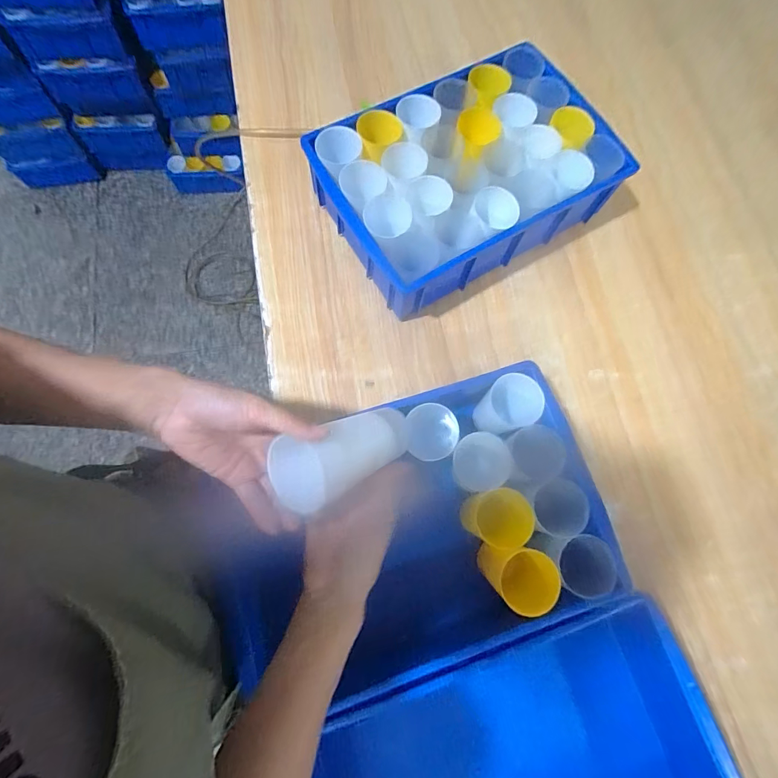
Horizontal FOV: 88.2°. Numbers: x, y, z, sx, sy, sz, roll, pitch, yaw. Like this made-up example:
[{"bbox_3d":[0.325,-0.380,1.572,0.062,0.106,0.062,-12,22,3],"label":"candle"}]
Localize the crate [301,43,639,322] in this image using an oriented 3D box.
[{"bbox_3d":[0.111,-0.311,0.606,0.389,0.113,0.263,-29,79,-9],"label":"crate"}]

